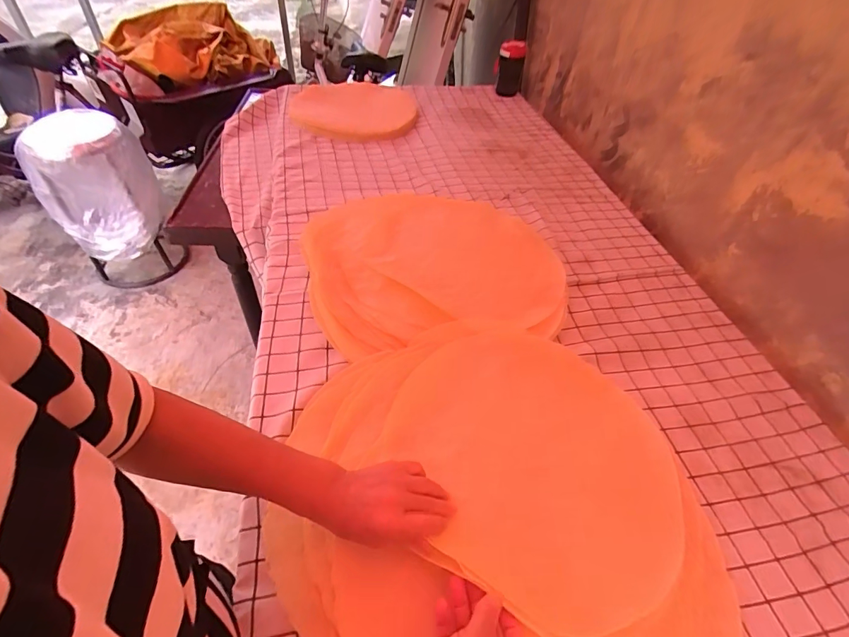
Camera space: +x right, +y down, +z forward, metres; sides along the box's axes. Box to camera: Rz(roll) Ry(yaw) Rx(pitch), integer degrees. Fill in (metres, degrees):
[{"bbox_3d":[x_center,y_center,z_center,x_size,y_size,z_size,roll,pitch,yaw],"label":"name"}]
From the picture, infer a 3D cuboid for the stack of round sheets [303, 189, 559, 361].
[{"bbox_3d":[0.021,-0.116,0.745,0.450,0.044,0.409,-5,48,-10],"label":"stack of round sheets"}]

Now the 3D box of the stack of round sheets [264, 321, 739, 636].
[{"bbox_3d":[0.098,0.197,0.462,0.477,0.056,0.474,-30,57,-28],"label":"stack of round sheets"}]

